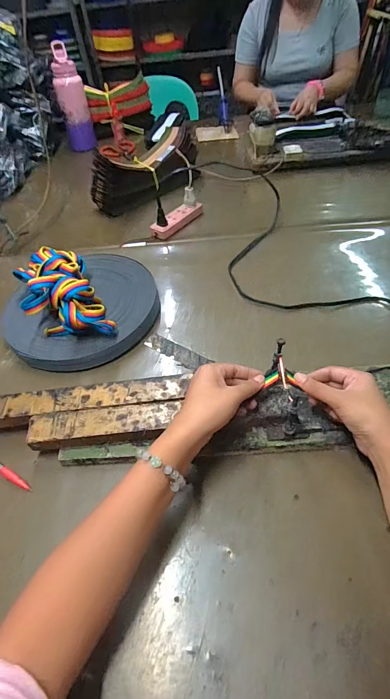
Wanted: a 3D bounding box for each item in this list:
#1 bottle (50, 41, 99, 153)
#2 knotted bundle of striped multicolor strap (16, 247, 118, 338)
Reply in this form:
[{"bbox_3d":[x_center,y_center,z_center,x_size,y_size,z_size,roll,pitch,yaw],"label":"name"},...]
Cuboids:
[{"bbox_3d":[-0.387,-0.778,1.094,0.087,0.260,0.076,-8,50,-1],"label":"bottle"},{"bbox_3d":[-0.214,-0.089,0.541,0.109,0.078,0.201,-24,55,-15],"label":"knotted bundle of striped multicolor strap"}]

